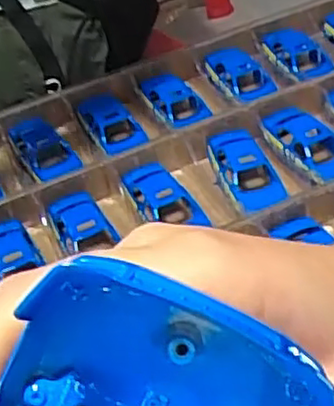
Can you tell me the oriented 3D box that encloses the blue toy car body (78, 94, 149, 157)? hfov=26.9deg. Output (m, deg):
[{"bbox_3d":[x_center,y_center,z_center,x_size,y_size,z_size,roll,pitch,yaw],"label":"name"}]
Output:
[{"bbox_3d":[-0.063,-0.090,0.779,0.047,0.030,0.095,-23,43,-15],"label":"blue toy car body"}]

